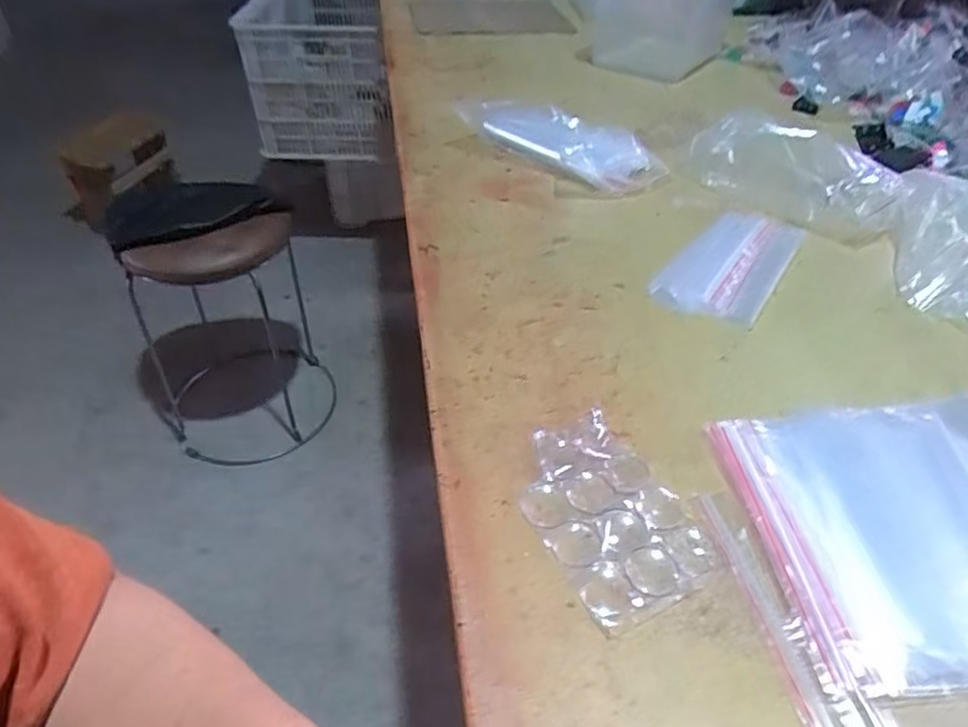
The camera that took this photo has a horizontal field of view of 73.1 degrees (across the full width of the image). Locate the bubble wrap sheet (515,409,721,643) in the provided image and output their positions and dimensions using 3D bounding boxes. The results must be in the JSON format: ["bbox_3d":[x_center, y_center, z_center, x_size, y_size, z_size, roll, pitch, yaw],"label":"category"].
[{"bbox_3d":[0.071,0.086,0.395,0.086,0.005,0.133,-20,46,-22],"label":"bubble wrap sheet"}]

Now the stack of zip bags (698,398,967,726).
[{"bbox_3d":[0.281,0.105,0.383,0.279,0.012,0.217,-5,42,-8],"label":"stack of zip bags"}]

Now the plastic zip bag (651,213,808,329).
[{"bbox_3d":[0.230,-0.097,0.603,0.087,0.011,0.195,25,47,24],"label":"plastic zip bag"}]

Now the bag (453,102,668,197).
[{"bbox_3d":[0.070,-0.260,0.746,0.260,0.059,0.084,25,47,24],"label":"bag"}]

